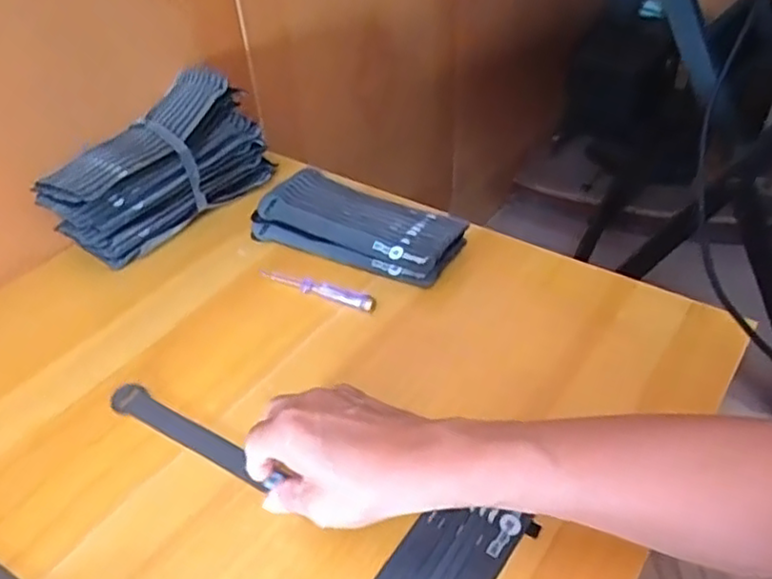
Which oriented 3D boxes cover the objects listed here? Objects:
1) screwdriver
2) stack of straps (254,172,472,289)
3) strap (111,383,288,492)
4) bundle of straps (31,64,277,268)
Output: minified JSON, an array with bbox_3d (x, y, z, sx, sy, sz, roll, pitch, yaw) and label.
[{"bbox_3d":[-0.063,0.000,0.613,0.117,0.014,0.016,16,44,19],"label":"screwdriver"},{"bbox_3d":[-0.023,-0.064,0.666,0.198,0.040,0.094,17,45,21],"label":"stack of straps"},{"bbox_3d":[-0.141,0.107,0.499,0.159,0.009,0.024,22,47,26],"label":"strap"},{"bbox_3d":[-0.224,-0.116,0.678,0.075,0.119,0.225,26,49,29],"label":"bundle of straps"}]

